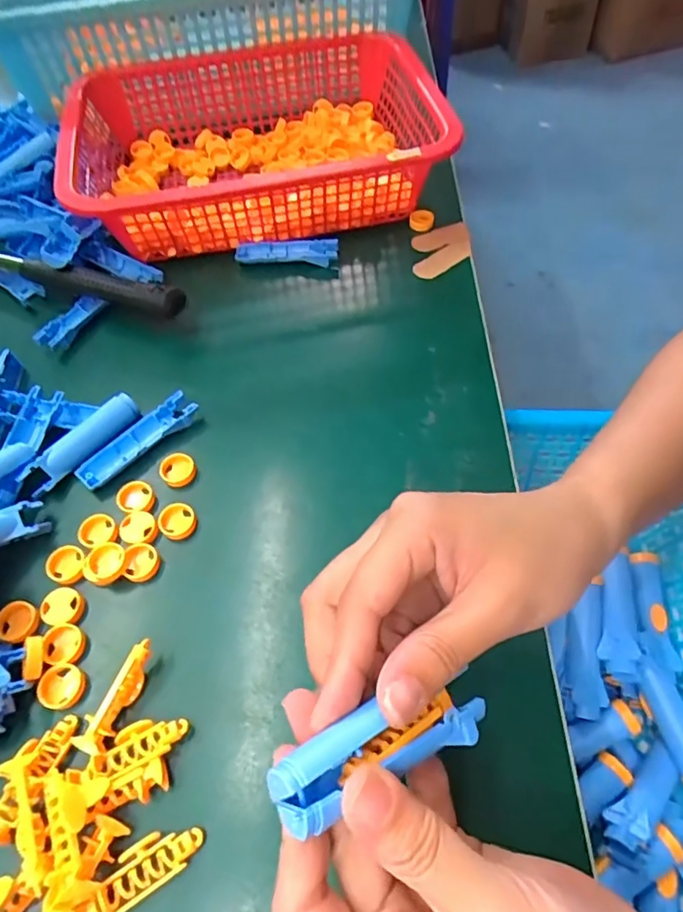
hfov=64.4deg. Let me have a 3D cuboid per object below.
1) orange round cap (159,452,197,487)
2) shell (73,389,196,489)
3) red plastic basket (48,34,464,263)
[{"bbox_3d":[-0.095,0.008,0.315,0.019,0.009,0.019,-1,57,2],"label":"orange round cap"},{"bbox_3d":[-0.120,-0.009,0.322,0.075,0.011,0.019,-39,63,-20],"label":"shell"},{"bbox_3d":[-0.066,-0.234,0.416,0.255,0.073,0.194,-10,57,-4],"label":"red plastic basket"}]

